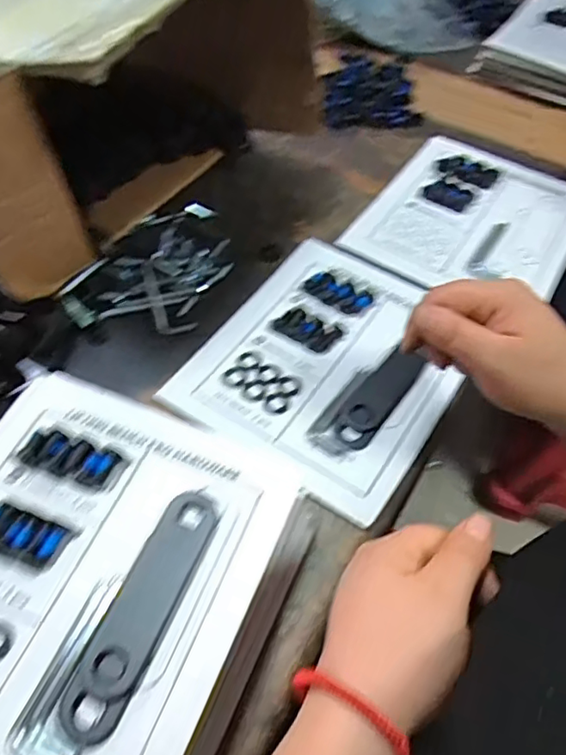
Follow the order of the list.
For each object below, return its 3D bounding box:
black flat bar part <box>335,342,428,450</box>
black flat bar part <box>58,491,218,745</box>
[{"bbox_3d":[0.073,0.014,0.454,0.032,0.007,0.092,34,72,19],"label":"black flat bar part"},{"bbox_3d":[-0.073,0.120,0.310,0.031,0.008,0.128,19,56,10],"label":"black flat bar part"}]

